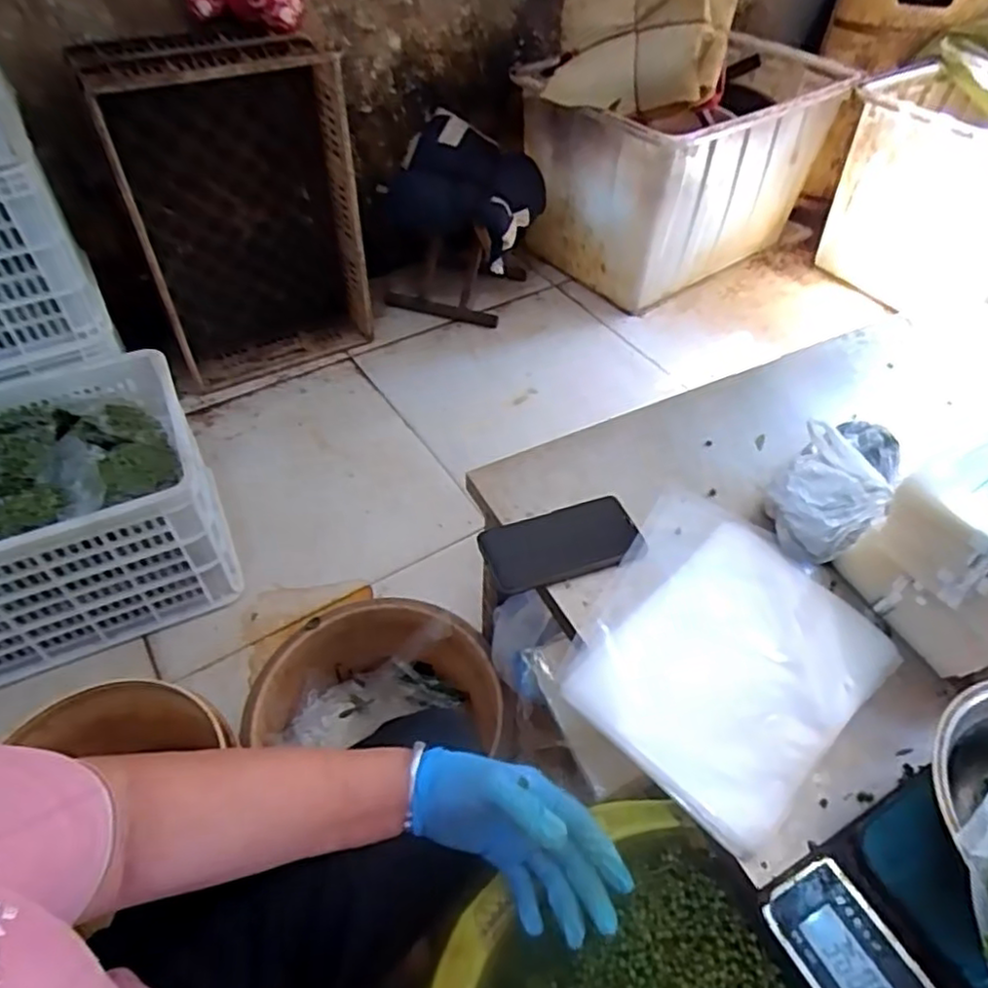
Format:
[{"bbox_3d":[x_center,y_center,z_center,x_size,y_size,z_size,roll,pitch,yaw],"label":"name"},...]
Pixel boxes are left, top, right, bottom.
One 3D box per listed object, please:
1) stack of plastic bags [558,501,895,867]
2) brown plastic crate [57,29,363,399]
[{"bbox_3d":[0.188,0.128,0.575,0.253,0.018,0.230,-34,60,-26],"label":"stack of plastic bags"},{"bbox_3d":[-0.452,-0.497,1.264,0.404,0.571,0.155,-13,53,-13],"label":"brown plastic crate"}]

